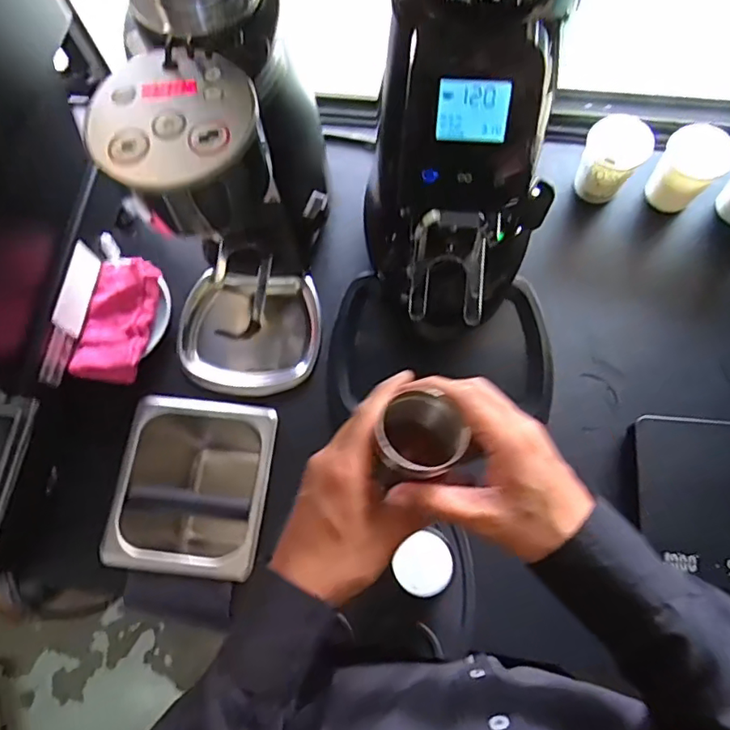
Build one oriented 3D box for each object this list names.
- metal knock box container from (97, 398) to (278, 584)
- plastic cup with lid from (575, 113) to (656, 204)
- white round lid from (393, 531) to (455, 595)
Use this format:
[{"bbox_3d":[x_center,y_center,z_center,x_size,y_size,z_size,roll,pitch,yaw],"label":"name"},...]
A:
[{"bbox_3d":[-0.187,0.144,0.657,0.169,0.154,0.184,3,73,3],"label":"metal knock box container"},{"bbox_3d":[0.280,-0.233,0.645,0.061,0.100,0.065,-1,73,2],"label":"plastic cup with lid"},{"bbox_3d":[0.056,0.189,0.525,0.054,0.009,0.054,-1,73,2],"label":"white round lid"}]

